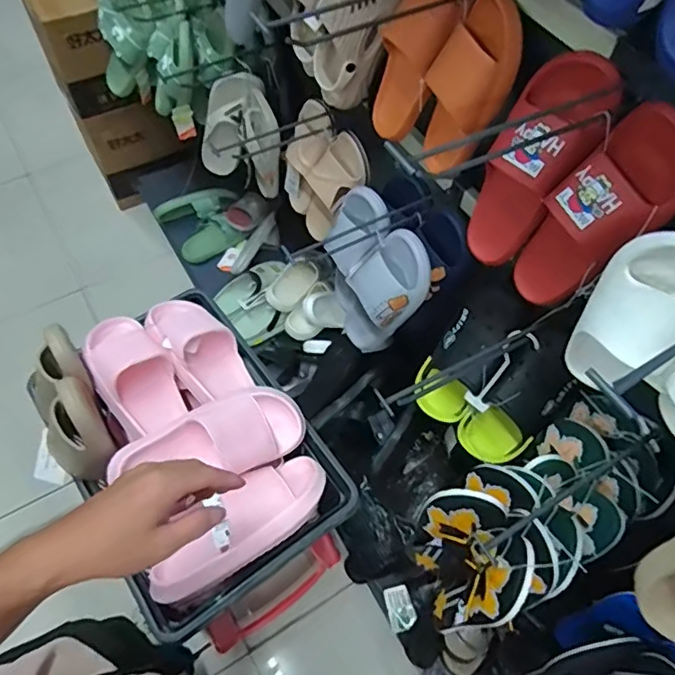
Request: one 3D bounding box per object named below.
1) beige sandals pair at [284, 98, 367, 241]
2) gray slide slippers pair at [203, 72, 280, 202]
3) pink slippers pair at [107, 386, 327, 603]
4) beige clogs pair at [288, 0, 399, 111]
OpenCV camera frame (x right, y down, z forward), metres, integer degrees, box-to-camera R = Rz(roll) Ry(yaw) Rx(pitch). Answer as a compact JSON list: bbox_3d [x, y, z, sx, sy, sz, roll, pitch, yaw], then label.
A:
[{"bbox_3d":[-0.031,-0.344,1.203,0.070,0.275,0.222,-38,68,-22],"label":"beige sandals pair"},{"bbox_3d":[-0.238,-0.480,1.358,0.154,0.275,0.215,-18,62,-13],"label":"gray slide slippers pair"},{"bbox_3d":[-0.154,0.204,0.773,0.259,0.089,0.214,-21,62,-14],"label":"pink slippers pair"},{"bbox_3d":[0.012,-0.542,0.921,0.171,0.240,0.203,0,59,-3],"label":"beige clogs pair"}]

